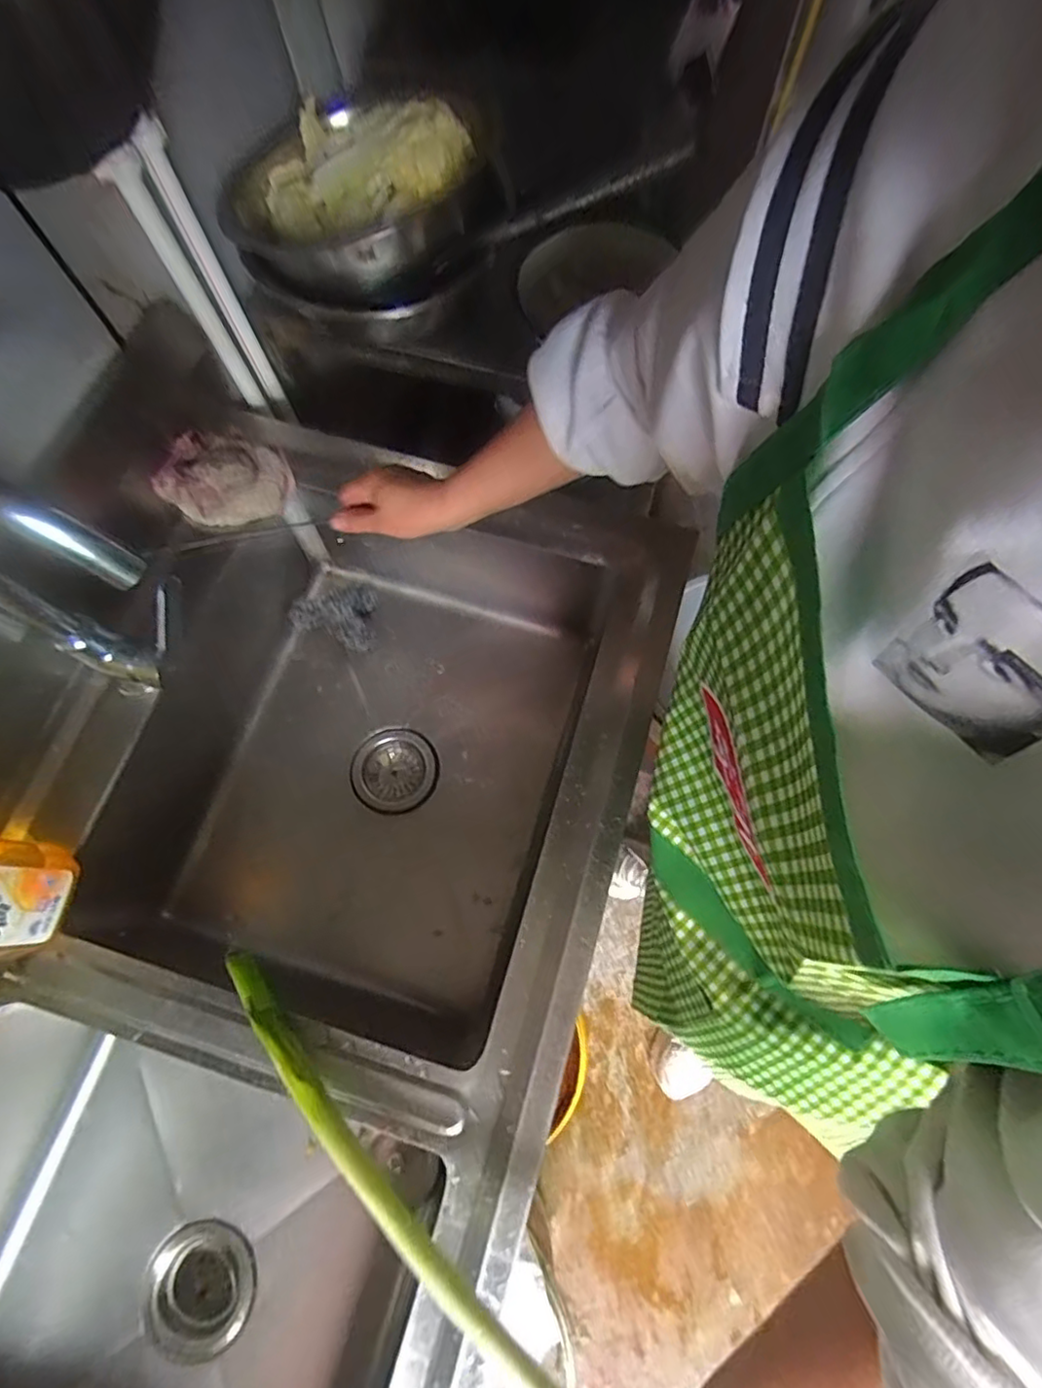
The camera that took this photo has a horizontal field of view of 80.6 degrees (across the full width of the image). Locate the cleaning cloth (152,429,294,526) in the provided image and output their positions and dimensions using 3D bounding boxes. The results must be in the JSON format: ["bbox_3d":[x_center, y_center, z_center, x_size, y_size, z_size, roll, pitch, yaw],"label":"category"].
[{"bbox_3d":[-0.319,-0.235,0.661,0.126,0.066,0.091,-36,73,-11],"label":"cleaning cloth"}]

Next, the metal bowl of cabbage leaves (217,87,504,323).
[{"bbox_3d":[-0.172,-0.503,0.625,0.256,0.078,0.278,0,70,1],"label":"metal bowl of cabbage leaves"}]

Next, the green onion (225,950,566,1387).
[{"bbox_3d":[-0.095,0.359,0.441,0.430,0.027,0.040,38,75,22],"label":"green onion"}]

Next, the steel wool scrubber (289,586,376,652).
[{"bbox_3d":[-0.252,-0.111,0.820,0.100,0.049,0.087,0,70,1],"label":"steel wool scrubber"}]

